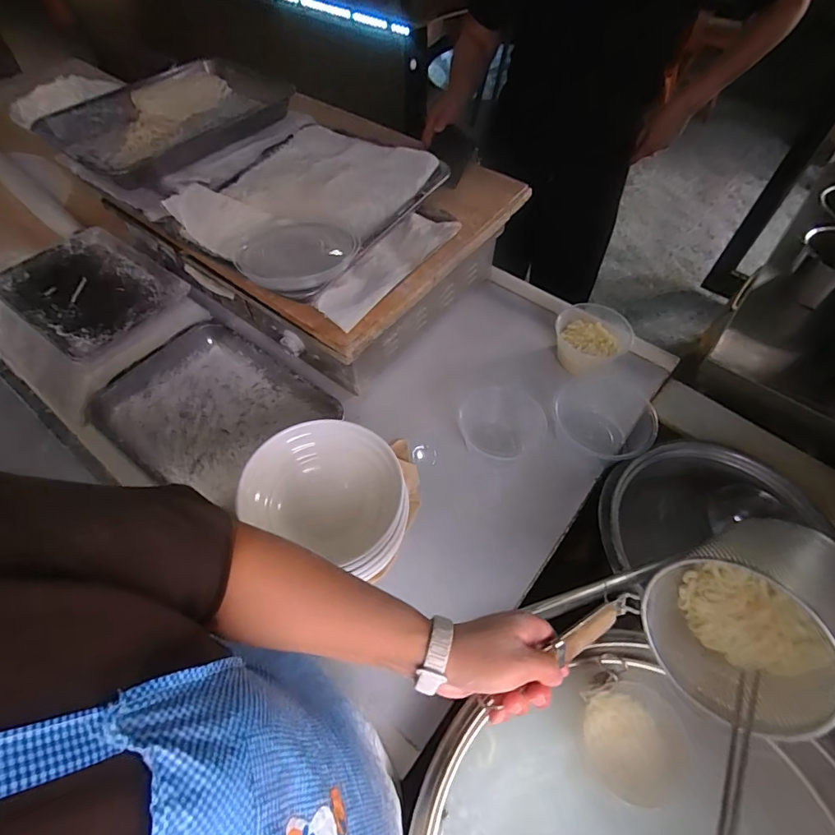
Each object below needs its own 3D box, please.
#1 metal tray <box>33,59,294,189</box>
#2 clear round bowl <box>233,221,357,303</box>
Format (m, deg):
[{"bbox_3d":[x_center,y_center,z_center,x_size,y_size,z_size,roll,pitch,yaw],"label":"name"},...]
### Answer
[{"bbox_3d":[-0.460,-0.587,0.887,0.342,0.039,0.426,36,63,21],"label":"metal tray"},{"bbox_3d":[-0.166,-0.237,0.653,0.171,0.029,0.170,1,56,-1],"label":"clear round bowl"}]

